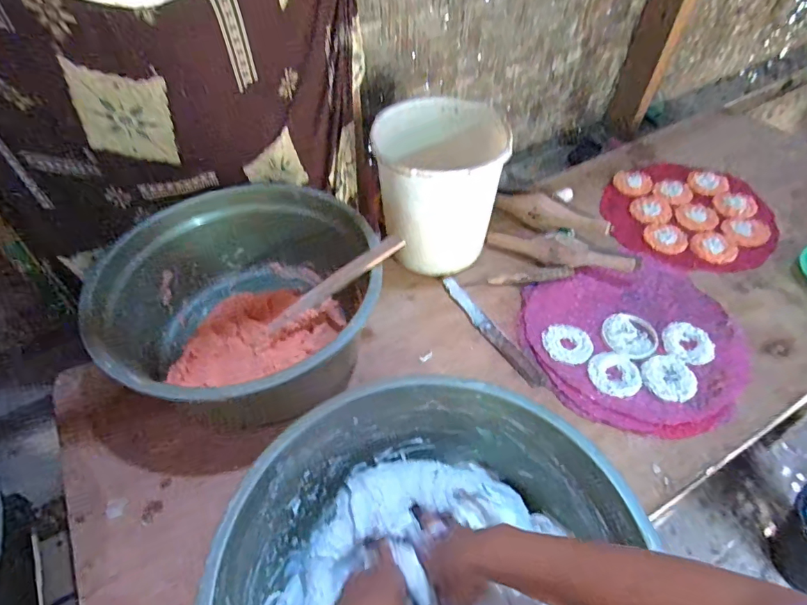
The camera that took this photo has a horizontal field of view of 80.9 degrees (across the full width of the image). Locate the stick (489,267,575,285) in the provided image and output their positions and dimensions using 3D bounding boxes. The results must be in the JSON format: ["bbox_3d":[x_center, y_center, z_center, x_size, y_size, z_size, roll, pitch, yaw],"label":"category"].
[{"bbox_3d":[0.243,-0.048,0.896,0.161,0.018,0.018,-7,50,-4],"label":"stick"}]

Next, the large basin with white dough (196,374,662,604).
[{"bbox_3d":[0.029,0.279,0.486,0.381,0.154,0.384,-1,49,1],"label":"large basin with white dough"}]

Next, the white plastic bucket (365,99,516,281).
[{"bbox_3d":[0.061,-0.200,0.878,0.226,0.245,0.233,-1,49,1],"label":"white plastic bucket"}]

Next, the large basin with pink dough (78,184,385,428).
[{"bbox_3d":[-0.252,0.005,0.755,0.374,0.187,0.383,-1,49,1],"label":"large basin with pink dough"}]

